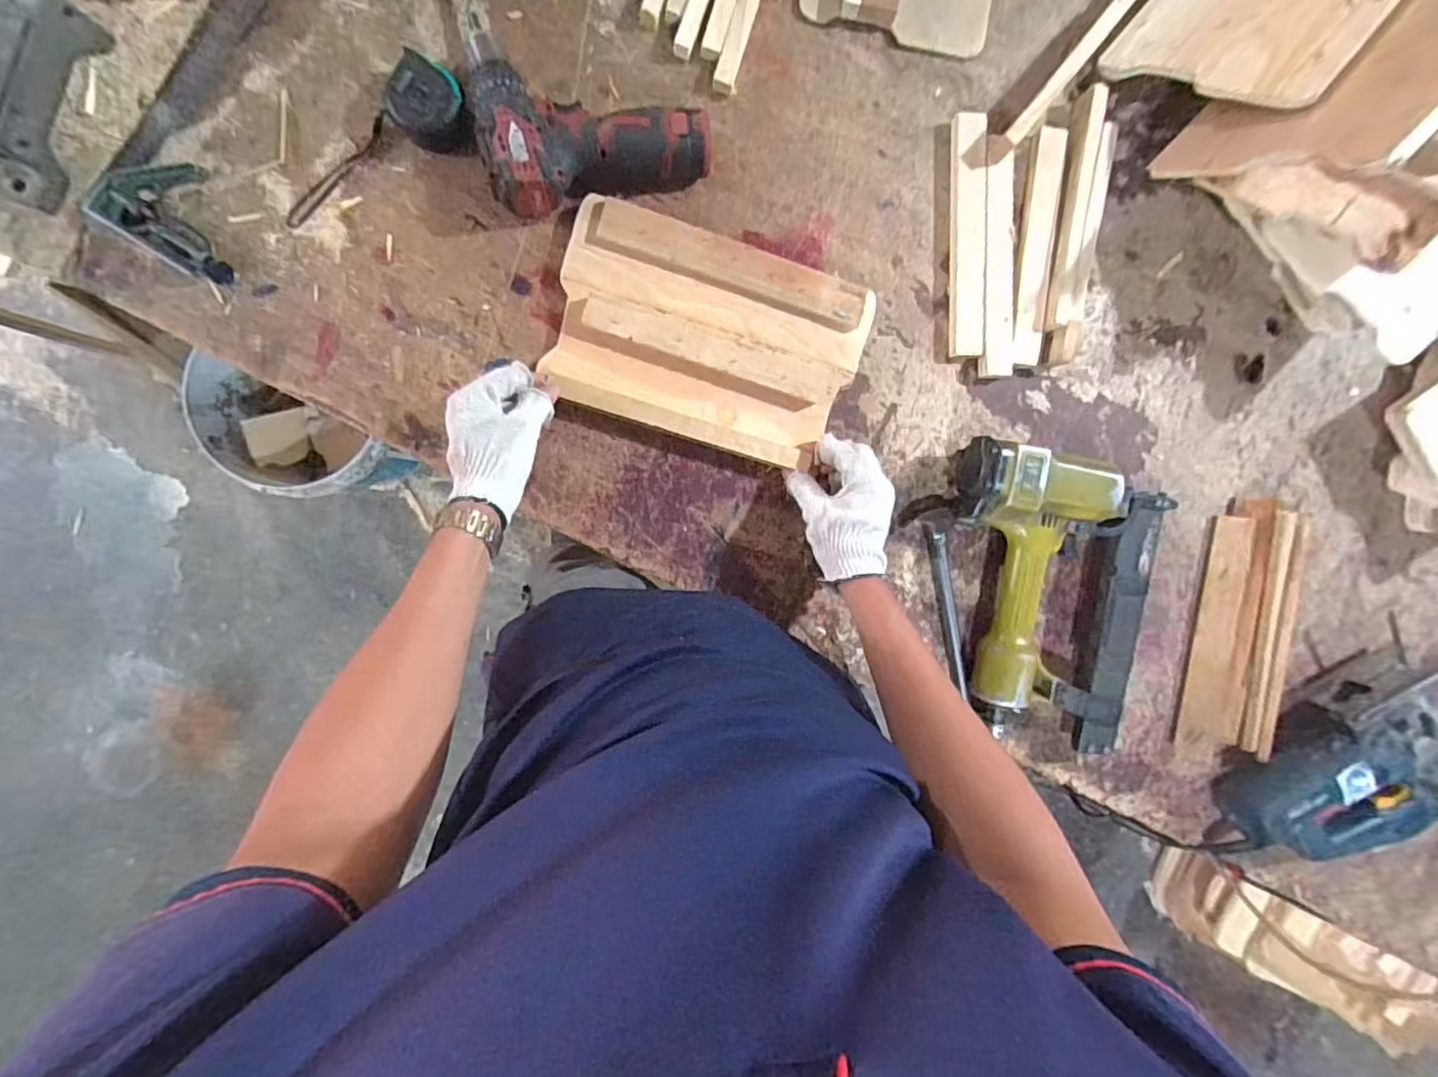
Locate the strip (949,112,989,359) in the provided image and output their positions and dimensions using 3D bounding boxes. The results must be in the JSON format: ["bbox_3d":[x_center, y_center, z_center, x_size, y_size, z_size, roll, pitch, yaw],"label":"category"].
[{"bbox_3d":[0.249,-0.298,0.613,0.033,0.019,0.227,-1,94,-7],"label":"strip"}]

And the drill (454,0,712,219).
[{"bbox_3d":[-0.126,-0.415,0.549,0.194,0.055,0.225,-15,95,-5],"label":"drill"}]

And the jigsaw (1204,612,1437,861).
[{"bbox_3d":[0.659,0.246,0.652,0.250,0.081,0.201,-18,96,-5],"label":"jigsaw"}]

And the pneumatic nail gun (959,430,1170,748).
[{"bbox_3d":[0.331,0.067,0.620,0.226,0.071,0.283,11,92,-7],"label":"pneumatic nail gun"}]

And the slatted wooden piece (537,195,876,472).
[{"bbox_3d":[-0.010,-0.183,0.580,0.277,0.031,0.180,16,89,-7],"label":"slatted wooden piece"}]

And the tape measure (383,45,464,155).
[{"bbox_3d":[-0.256,-0.384,0.549,0.065,0.041,0.060,21,91,-7],"label":"tape measure"}]

